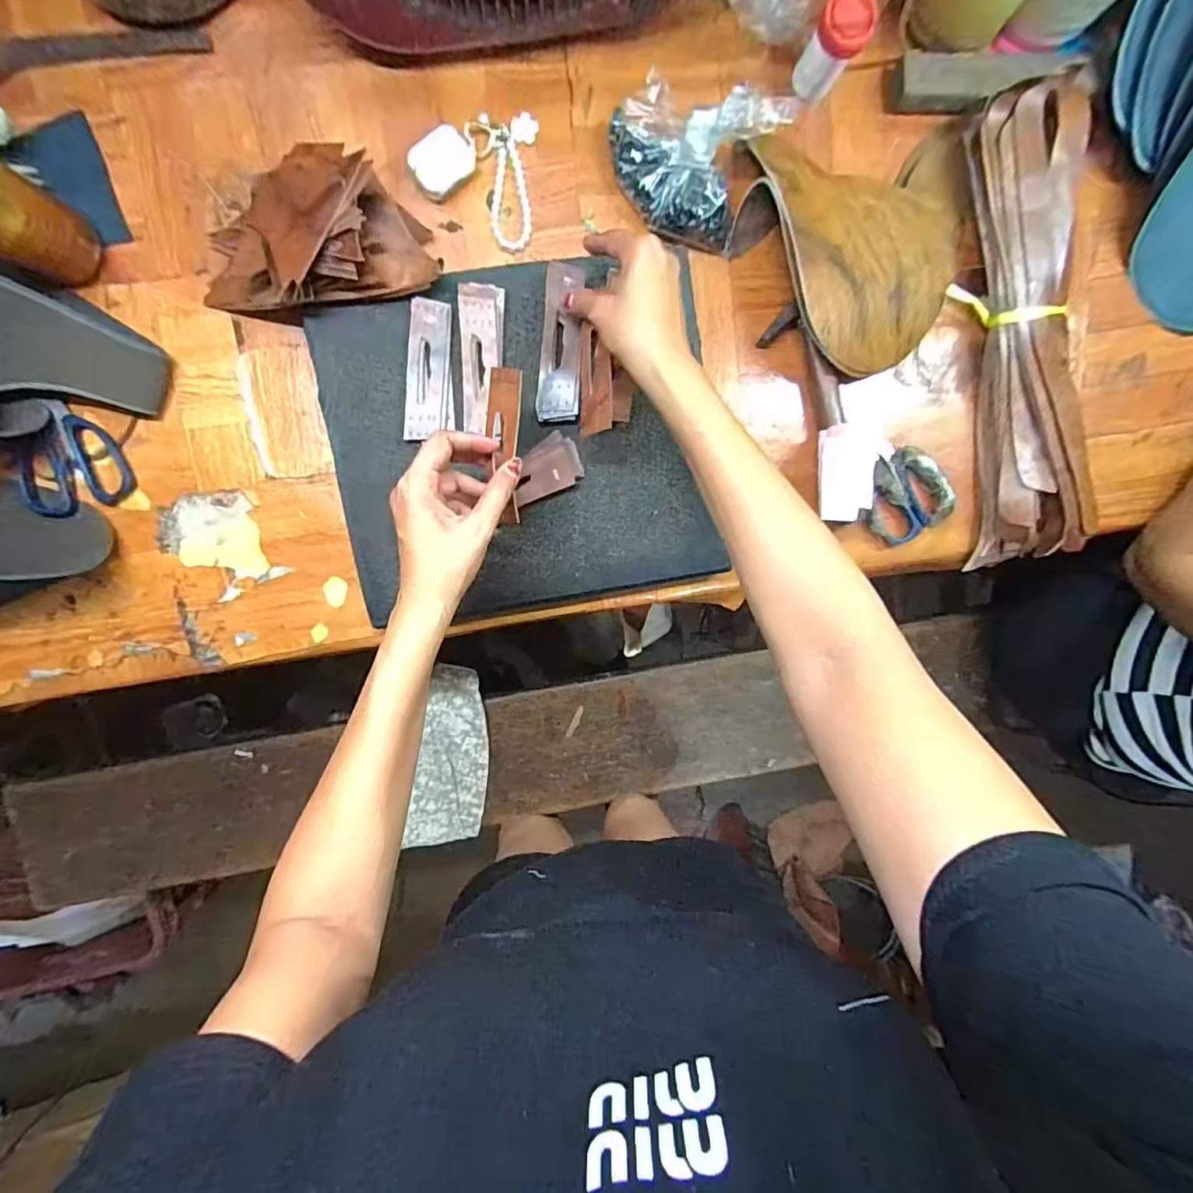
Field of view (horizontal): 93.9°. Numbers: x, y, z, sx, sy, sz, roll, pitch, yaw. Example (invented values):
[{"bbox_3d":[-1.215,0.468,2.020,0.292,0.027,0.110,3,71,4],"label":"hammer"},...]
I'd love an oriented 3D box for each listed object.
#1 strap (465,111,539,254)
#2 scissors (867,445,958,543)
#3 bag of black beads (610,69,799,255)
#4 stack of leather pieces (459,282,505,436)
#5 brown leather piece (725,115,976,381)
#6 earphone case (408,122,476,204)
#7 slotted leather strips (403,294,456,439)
[{"bbox_3d":[-0.080,-0.361,0.484,0.057,0.014,0.106,-2,97,-4],"label":"strap"},{"bbox_3d":[0.305,-0.097,0.539,0.076,0.016,0.089,-2,97,-4],"label":"scissors"},{"bbox_3d":[0.073,-0.368,0.465,0.132,0.059,0.108,22,95,-7],"label":"bag of black beads"},{"bbox_3d":[-0.097,-0.201,0.472,0.035,0.011,0.119,1,97,-4],"label":"stack of leather pieces"},{"bbox_3d":[0.239,-0.307,0.491,0.217,0.062,0.207,-1,97,-4],"label":"brown leather piece"},{"bbox_3d":[-0.132,-0.369,0.476,0.056,0.017,0.041,-38,98,1],"label":"earphone case"},{"bbox_3d":[-0.142,-0.192,0.475,0.039,0.007,0.115,2,97,-4],"label":"slotted leather strips"}]

